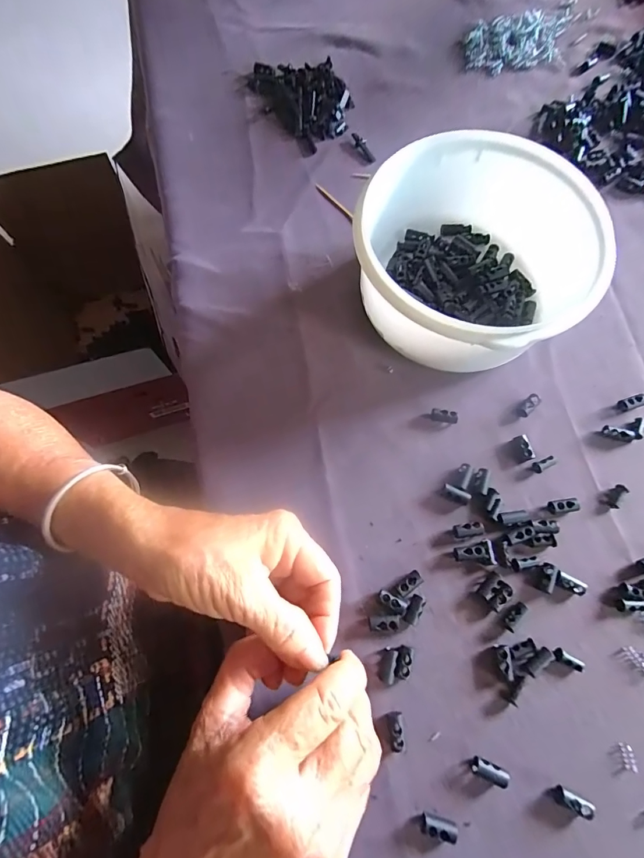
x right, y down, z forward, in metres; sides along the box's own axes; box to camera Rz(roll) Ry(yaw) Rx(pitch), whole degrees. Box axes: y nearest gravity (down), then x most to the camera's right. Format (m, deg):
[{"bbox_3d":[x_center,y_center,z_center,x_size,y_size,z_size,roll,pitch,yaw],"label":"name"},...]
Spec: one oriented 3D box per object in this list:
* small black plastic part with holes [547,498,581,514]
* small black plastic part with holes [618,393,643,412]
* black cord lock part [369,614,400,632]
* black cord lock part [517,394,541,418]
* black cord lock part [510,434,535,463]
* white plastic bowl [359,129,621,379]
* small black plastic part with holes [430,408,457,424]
[{"bbox_3d":[0.164,0.052,0.277,0.020,0.007,0.009,-7,73,-1],"label":"small black plastic part with holes"},{"bbox_3d":[0.228,-0.020,0.298,0.020,0.008,0.009,-14,73,-3],"label":"small black plastic part with holes"},{"bbox_3d":[0.040,0.122,0.255,0.018,0.005,0.010,-3,73,0],"label":"black cord lock part"},{"bbox_3d":[0.152,-0.017,0.300,0.009,0.005,0.020,42,78,13],"label":"black cord lock part"},{"bbox_3d":[0.142,0.014,0.289,0.010,0.008,0.017,-16,73,-4],"label":"black cord lock part"},{"bbox_3d":[0.110,-0.117,0.292,0.150,0.073,0.155,0,73,1],"label":"white plastic bowl"},{"bbox_3d":[0.089,-0.009,0.297,0.019,0.007,0.008,16,74,6],"label":"small black plastic part with holes"}]

